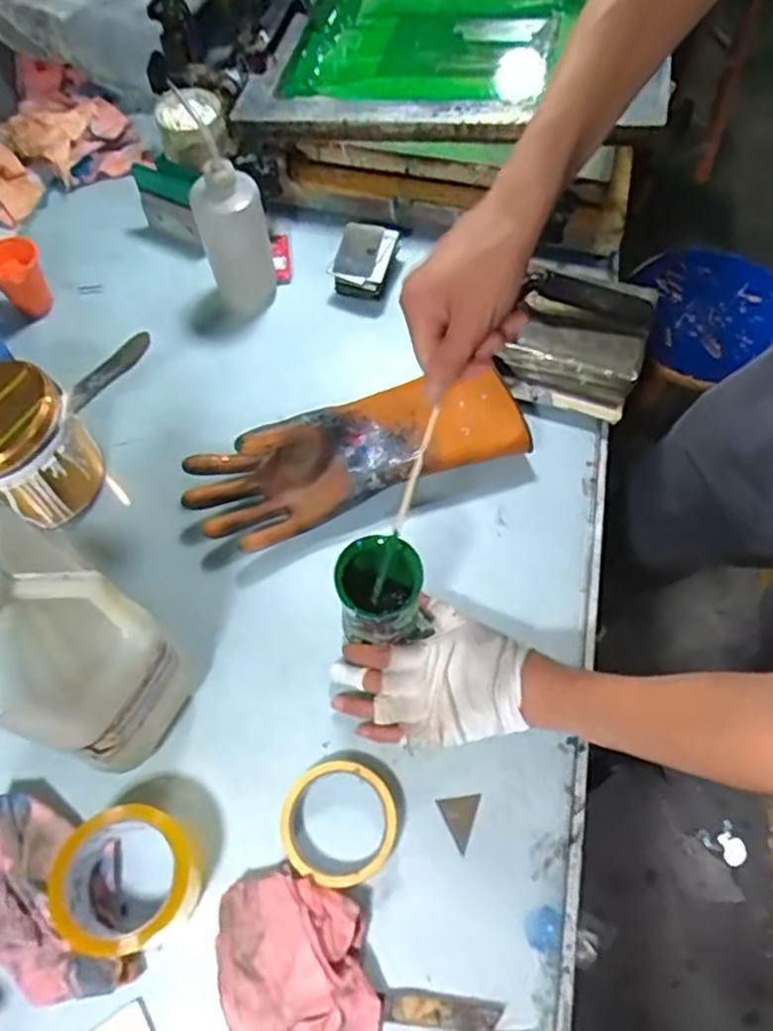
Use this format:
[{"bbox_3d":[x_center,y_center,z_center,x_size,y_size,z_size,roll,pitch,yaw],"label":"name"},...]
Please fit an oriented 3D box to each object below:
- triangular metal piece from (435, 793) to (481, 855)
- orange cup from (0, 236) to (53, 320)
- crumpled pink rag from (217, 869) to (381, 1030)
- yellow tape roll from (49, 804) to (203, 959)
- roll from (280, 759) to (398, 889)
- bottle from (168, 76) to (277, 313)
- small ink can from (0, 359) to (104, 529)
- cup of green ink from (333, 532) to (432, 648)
[{"bbox_3d":[0.068,0.258,0.584,0.036,0.004,0.043,-21,64,-10],"label":"triangular metal piece"},{"bbox_3d":[-0.433,-0.277,0.821,0.067,0.085,0.055,-34,67,-15],"label":"orange cup"},{"bbox_3d":[-0.069,0.339,0.515,0.112,0.039,0.132,-13,63,-6],"label":"crumpled pink rag"},{"bbox_3d":[-0.197,0.282,0.532,0.100,0.065,0.095,0,62,1],"label":"yellow tape roll"},{"bbox_3d":[-0.039,0.254,0.569,0.093,0.025,0.094,0,62,1],"label":"roll"},{"bbox_3d":[-0.170,-0.306,0.779,0.070,0.186,0.073,-15,63,-7],"label":"bottle"},{"bbox_3d":[-0.367,-0.065,0.679,0.129,0.108,0.124,0,62,1],"label":"small ink can"},{"bbox_3d":[-0.005,0.070,0.590,0.070,0.107,0.070,-17,63,-8],"label":"cup of green ink"}]

